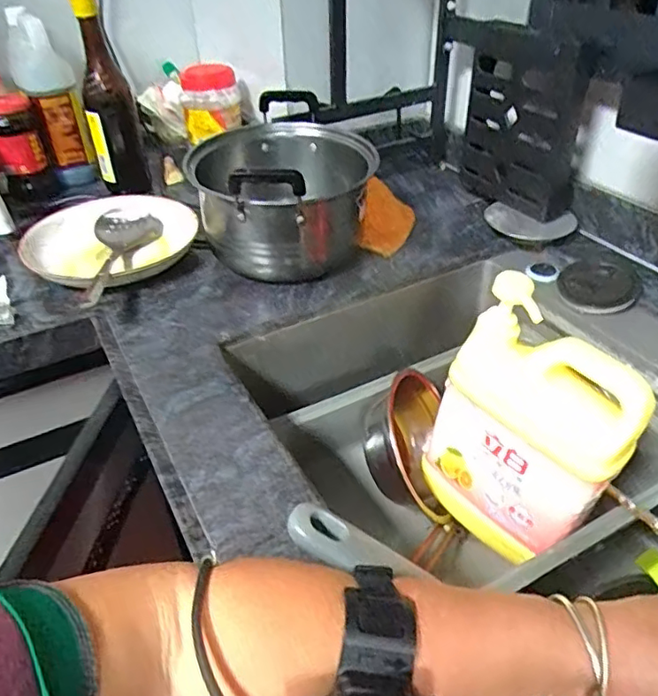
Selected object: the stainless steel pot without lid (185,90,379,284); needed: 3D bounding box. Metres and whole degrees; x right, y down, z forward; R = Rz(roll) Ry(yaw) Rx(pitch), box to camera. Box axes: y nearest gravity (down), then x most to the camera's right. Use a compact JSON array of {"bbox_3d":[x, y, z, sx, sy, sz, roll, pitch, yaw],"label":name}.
[{"bbox_3d":[-0.053,-0.179,0.695,0.197,0.160,0.241,-4,38,-2],"label":"stainless steel pot without lid"}]

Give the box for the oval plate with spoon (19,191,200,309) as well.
[{"bbox_3d":[-0.268,-0.126,0.727,0.208,0.046,0.203,-13,40,-14],"label":"oval plate with spoon"}]

